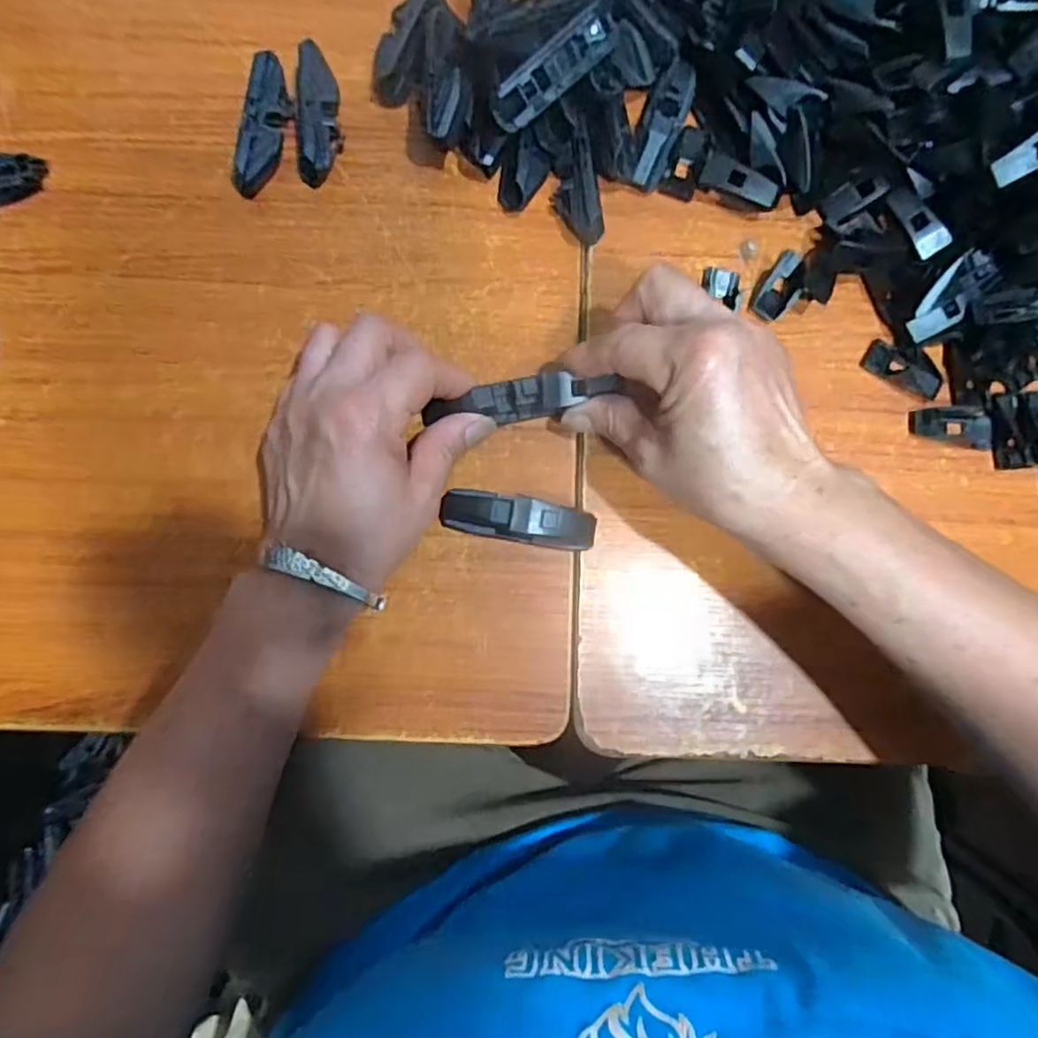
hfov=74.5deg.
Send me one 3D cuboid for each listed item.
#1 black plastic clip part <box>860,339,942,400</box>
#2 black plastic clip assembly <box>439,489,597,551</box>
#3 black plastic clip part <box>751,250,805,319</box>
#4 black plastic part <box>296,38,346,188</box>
[{"bbox_3d":[0.207,-0.080,0.366,0.042,0.007,0.019,25,82,0],"label":"black plastic clip part"},{"bbox_3d":[0.000,0.001,0.336,0.074,0.024,0.021,14,80,-1],"label":"black plastic clip assembly"},{"bbox_3d":[0.143,-0.127,0.368,0.018,0.008,0.042,30,80,2],"label":"black plastic clip part"},{"bbox_3d":[-0.106,-0.212,0.360,0.022,0.025,0.068,-1,81,-3],"label":"black plastic part"}]

